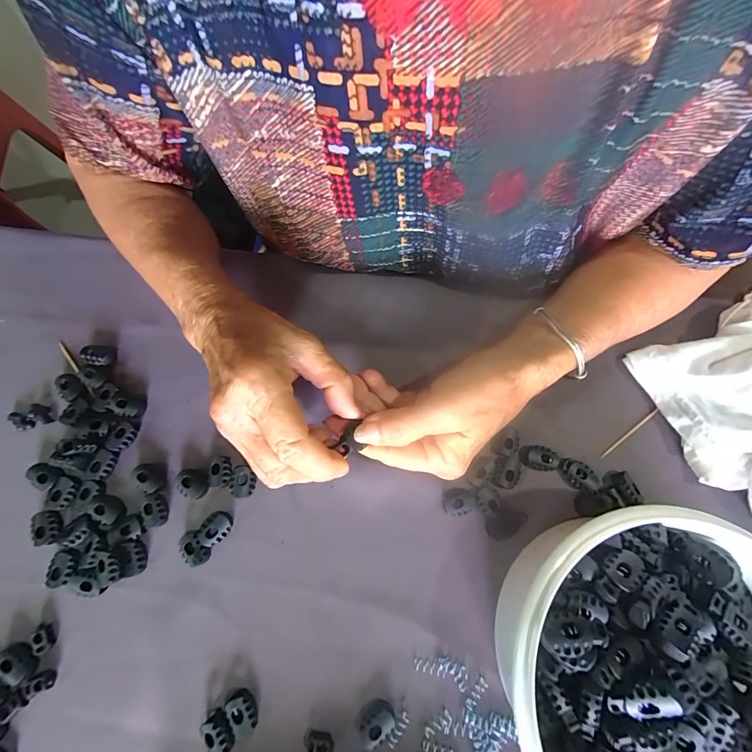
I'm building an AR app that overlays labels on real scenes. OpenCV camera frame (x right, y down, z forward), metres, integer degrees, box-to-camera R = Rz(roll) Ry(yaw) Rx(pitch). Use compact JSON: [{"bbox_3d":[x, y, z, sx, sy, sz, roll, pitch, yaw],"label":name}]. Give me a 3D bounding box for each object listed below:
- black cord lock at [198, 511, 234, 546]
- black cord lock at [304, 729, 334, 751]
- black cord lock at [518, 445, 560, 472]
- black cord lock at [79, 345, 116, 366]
[{"bbox_3d":[-0.109,0.104,0.245,0.017,0.008,0.023,24,73,7],"label":"black cord lock"},{"bbox_3d":[-0.034,0.216,0.213,0.017,0.007,0.011,21,73,6],"label":"black cord lock"},{"bbox_3d":[0.117,0.059,0.259,0.028,0.005,0.017,13,72,3],"label":"black cord lock"},{"bbox_3d":[-0.213,-0.016,0.276,0.020,0.011,0.017,14,72,4],"label":"black cord lock"}]

